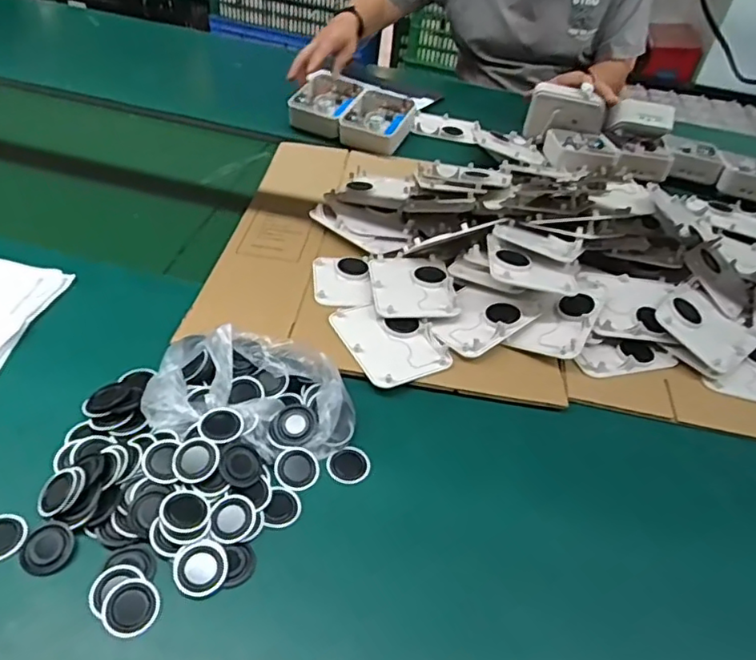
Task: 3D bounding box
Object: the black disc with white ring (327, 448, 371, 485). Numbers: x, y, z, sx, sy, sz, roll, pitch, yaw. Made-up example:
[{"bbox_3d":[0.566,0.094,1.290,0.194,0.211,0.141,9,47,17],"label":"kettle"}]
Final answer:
[{"bbox_3d":[-0.027,0.126,0.555,0.039,0.007,0.033,-18,61,-21],"label":"black disc with white ring"}]

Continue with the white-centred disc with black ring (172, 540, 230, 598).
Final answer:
[{"bbox_3d":[-0.135,0.183,0.464,0.040,0.004,0.039,6,57,-9],"label":"white-centred disc with black ring"}]

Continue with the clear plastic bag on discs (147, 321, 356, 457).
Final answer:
[{"bbox_3d":[-0.112,0.054,0.567,0.186,0.053,0.131,13,42,5],"label":"clear plastic bag on discs"}]

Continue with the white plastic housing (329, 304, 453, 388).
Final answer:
[{"bbox_3d":[0.012,0.009,0.663,0.096,0.007,0.125,-17,48,-26],"label":"white plastic housing"}]

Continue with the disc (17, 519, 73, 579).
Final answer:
[{"bbox_3d":[-0.254,0.168,0.464,0.038,0.007,0.040,5,42,-4],"label":"disc"}]

